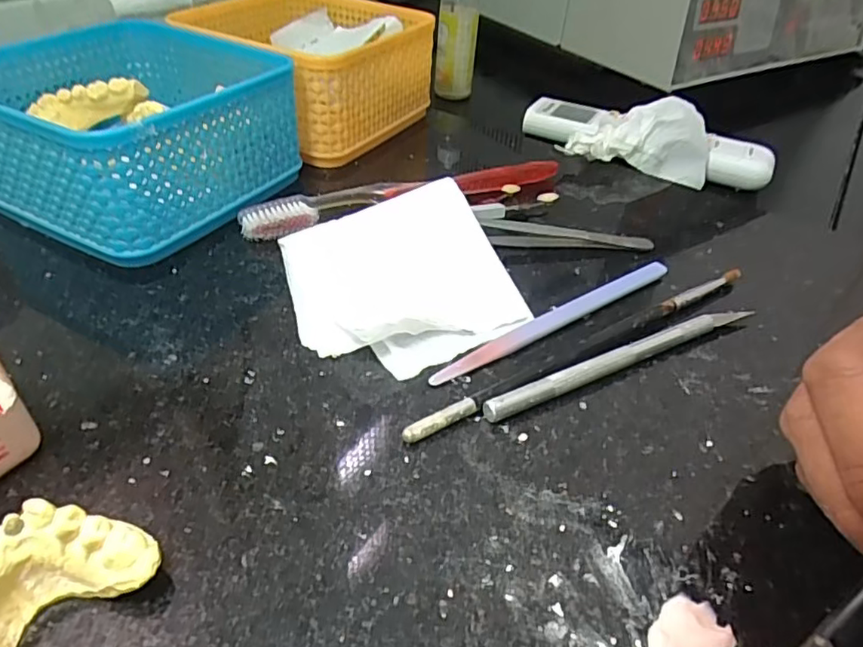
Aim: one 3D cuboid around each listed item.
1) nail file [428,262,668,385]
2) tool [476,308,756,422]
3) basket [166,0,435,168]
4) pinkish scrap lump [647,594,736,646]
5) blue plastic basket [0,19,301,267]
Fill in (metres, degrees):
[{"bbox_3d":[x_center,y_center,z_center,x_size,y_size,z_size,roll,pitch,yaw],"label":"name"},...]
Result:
[{"bbox_3d":[0.056,-0.004,0.258,0.137,0.004,0.011,-23,47,-29],"label":"nail file"},{"bbox_3d":[0.079,0.013,0.239,0.136,0.007,0.008,-17,45,-25],"label":"tool"},{"bbox_3d":[-0.081,-0.170,0.395,0.131,0.063,0.131,24,43,21],"label":"basket"},{"bbox_3d":[0.069,0.082,0.160,0.024,0.004,0.017,-7,42,-15],"label":"pinkish scrap lump"},{"bbox_3d":[-0.153,-0.100,0.307,0.127,0.065,0.128,22,43,19],"label":"blue plastic basket"}]

